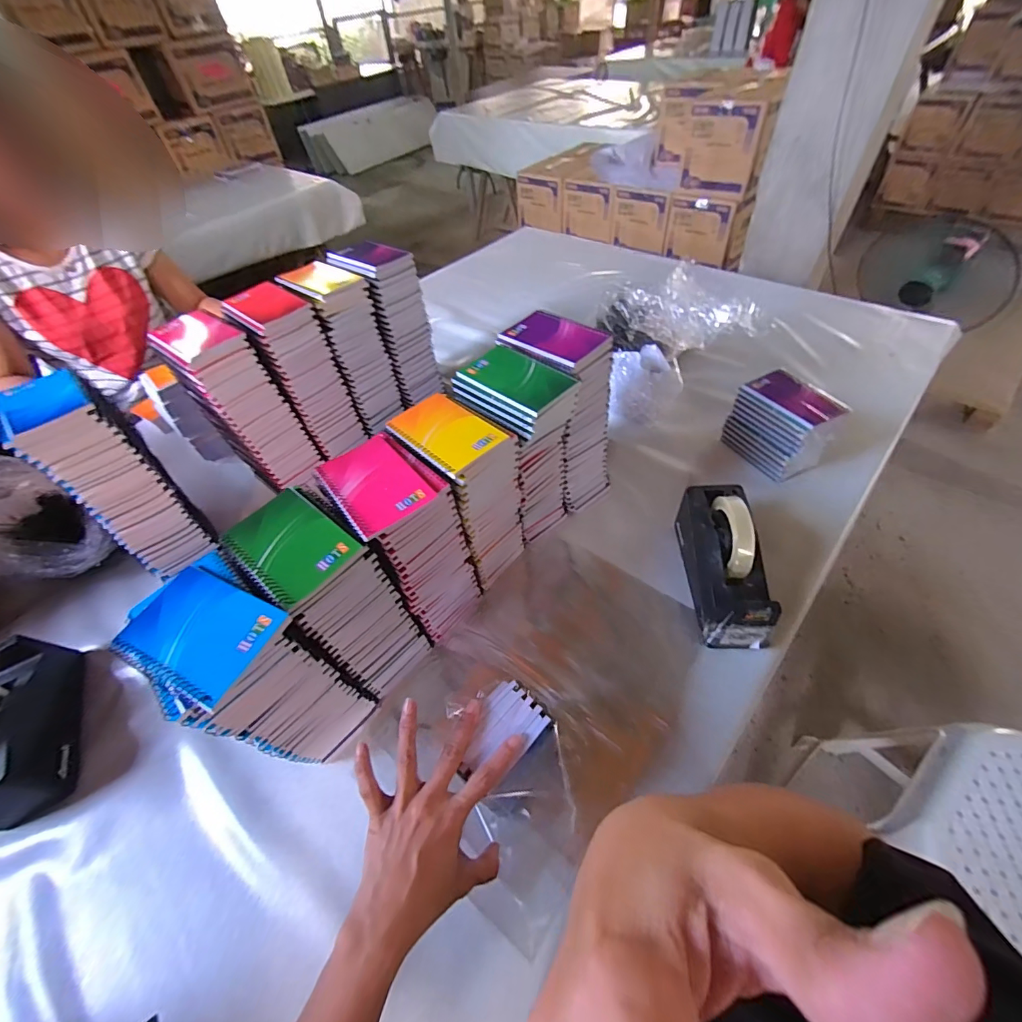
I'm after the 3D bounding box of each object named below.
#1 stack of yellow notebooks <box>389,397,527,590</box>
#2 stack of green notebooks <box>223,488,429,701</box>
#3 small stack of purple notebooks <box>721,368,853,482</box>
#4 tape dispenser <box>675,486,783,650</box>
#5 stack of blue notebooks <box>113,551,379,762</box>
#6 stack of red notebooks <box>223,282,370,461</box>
[{"bbox_3d":[-0.068,-0.020,0.576,0.136,0.226,0.099,31,61,27],"label":"stack of yellow notebooks"},{"bbox_3d":[-0.196,0.098,0.489,0.137,0.220,0.092,32,62,27],"label":"stack of green notebooks"},{"bbox_3d":[0.444,-0.140,0.712,0.086,0.126,0.139,-27,54,-15],"label":"small stack of purple notebooks"},{"bbox_3d":[0.278,0.064,0.562,0.077,0.133,0.216,-4,65,3],"label":"tape dispenser"},{"bbox_3d":[-0.253,0.170,0.454,0.140,0.243,0.100,28,60,25],"label":"stack of blue notebooks"},{"bbox_3d":[-0.356,-0.232,0.732,0.099,0.254,0.130,-37,57,-21],"label":"stack of red notebooks"}]

